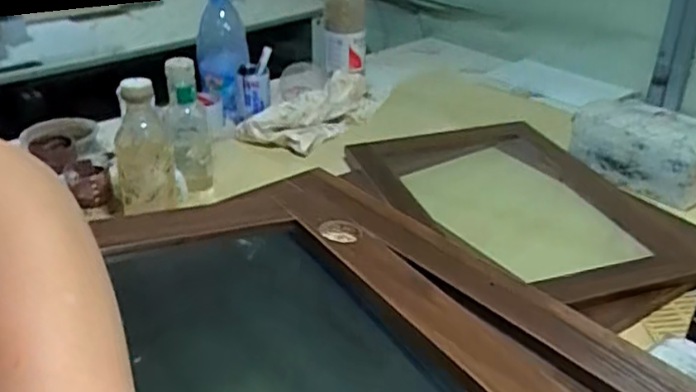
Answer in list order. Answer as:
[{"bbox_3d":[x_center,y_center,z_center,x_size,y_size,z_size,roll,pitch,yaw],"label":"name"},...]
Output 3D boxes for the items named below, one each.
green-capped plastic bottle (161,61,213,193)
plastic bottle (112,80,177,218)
[{"bbox_3d":[-0.246,-0.104,0.983,0.057,0.200,0.063,-12,32,-22],"label":"green-capped plastic bottle"},{"bbox_3d":[-0.279,-0.070,0.872,0.073,0.176,0.074,-9,30,-16],"label":"plastic bottle"}]

